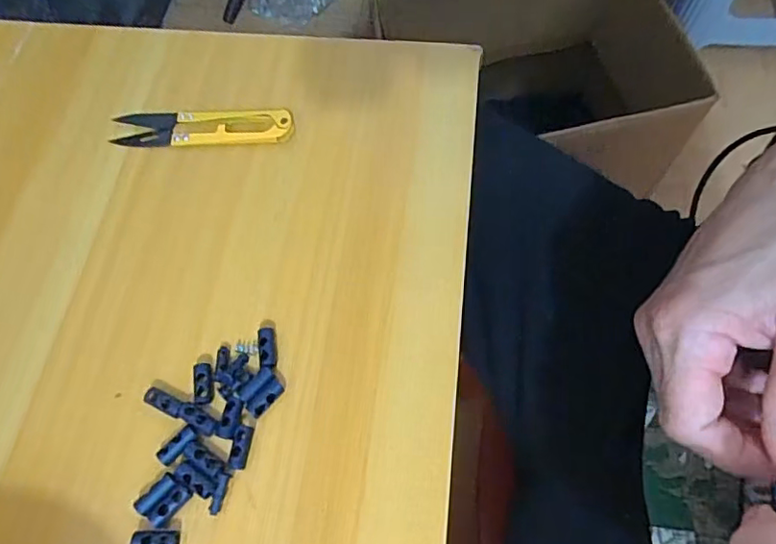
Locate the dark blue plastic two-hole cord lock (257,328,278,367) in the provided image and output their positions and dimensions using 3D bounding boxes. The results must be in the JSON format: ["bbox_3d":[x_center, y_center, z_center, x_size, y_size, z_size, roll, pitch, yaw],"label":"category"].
[{"bbox_3d":[-0.057,0.036,0.263,0.008,0.005,0.019,-10,65,-4],"label":"dark blue plastic two-hole cord lock"}]

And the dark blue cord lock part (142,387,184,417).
[{"bbox_3d":[-0.103,0.060,0.256,0.019,0.005,0.008,22,67,11],"label":"dark blue cord lock part"}]

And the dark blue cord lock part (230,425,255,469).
[{"bbox_3d":[-0.064,0.076,0.243,0.007,0.004,0.018,5,65,4],"label":"dark blue cord lock part"}]

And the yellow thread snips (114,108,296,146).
[{"bbox_3d":[-0.107,-0.085,0.322,0.106,0.011,0.023,1,64,2],"label":"yellow thread snips"}]

